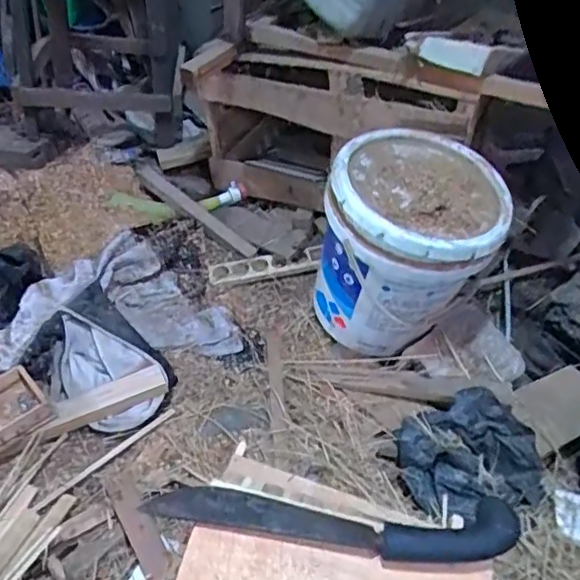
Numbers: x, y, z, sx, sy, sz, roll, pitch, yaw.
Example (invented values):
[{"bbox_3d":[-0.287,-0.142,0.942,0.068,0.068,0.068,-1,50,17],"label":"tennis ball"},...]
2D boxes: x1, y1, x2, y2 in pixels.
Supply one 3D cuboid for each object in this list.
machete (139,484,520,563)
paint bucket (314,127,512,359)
[{"bbox_3d":[0.039,0.222,0.555,0.350,0.029,0.057,5,40,2],"label":"machete"},{"bbox_3d":[0.218,-0.074,1.066,0.281,0.337,0.300,2,40,-2],"label":"paint bucket"}]

